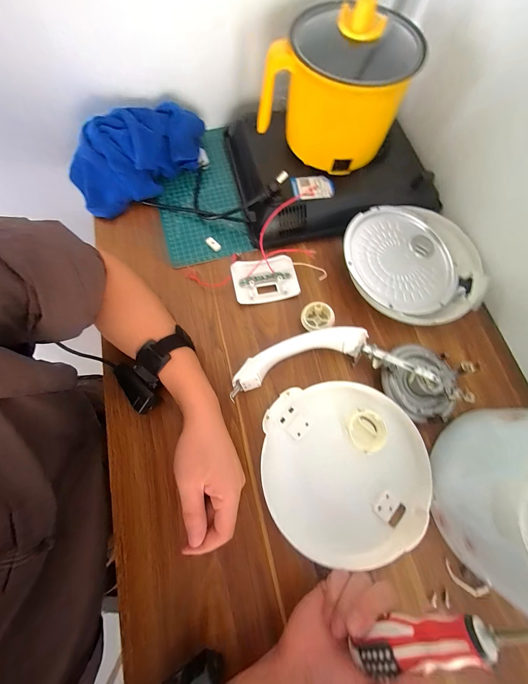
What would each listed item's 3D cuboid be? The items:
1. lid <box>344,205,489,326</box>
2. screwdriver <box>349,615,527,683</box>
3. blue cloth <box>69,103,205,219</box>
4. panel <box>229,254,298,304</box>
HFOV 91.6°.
[{"bbox_3d":[0.236,-0.127,0.394,0.216,0.038,0.202,0,74,2],"label":"lid"},{"bbox_3d":[0.142,0.218,0.188,0.175,0.020,0.022,-39,74,23],"label":"screwdriver"},{"bbox_3d":[-0.209,-0.317,0.434,0.247,0.094,0.099,-30,75,-7],"label":"blue cloth"},{"bbox_3d":[0.001,-0.100,0.407,0.098,0.012,0.073,-13,74,-2],"label":"panel"}]

